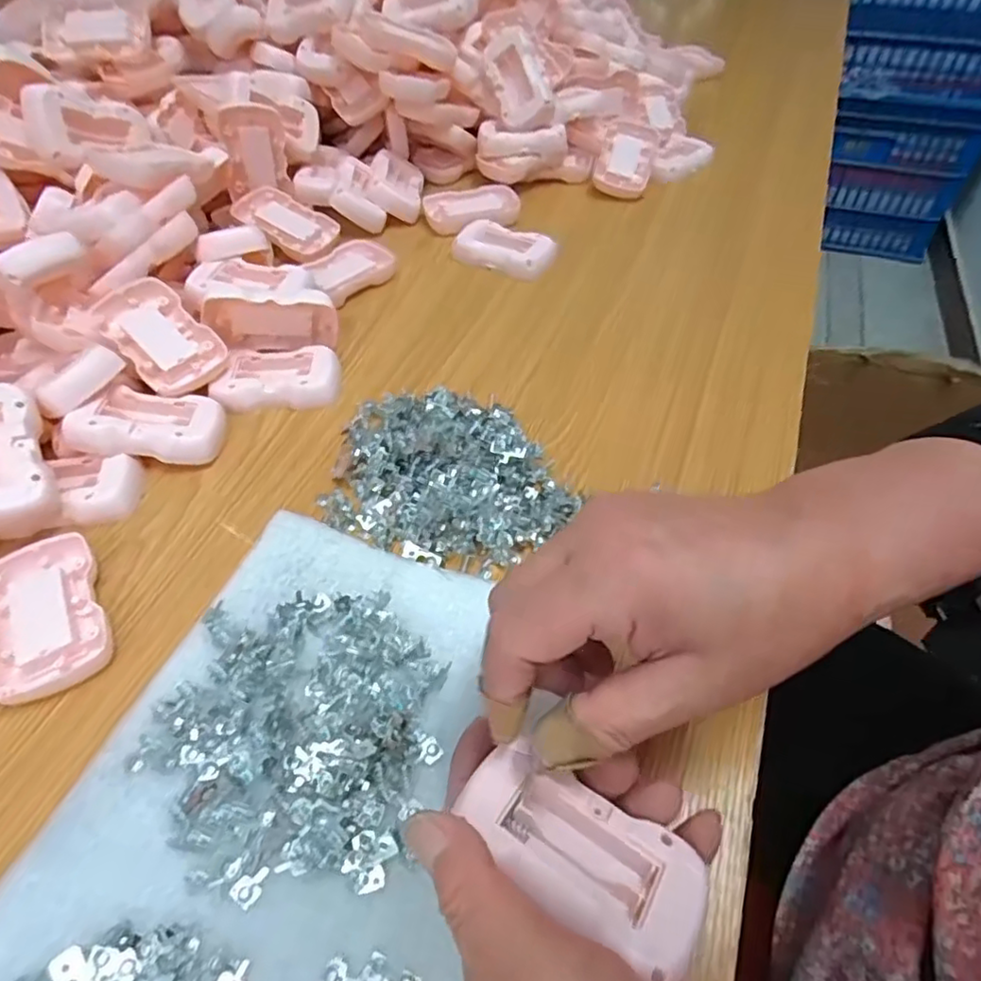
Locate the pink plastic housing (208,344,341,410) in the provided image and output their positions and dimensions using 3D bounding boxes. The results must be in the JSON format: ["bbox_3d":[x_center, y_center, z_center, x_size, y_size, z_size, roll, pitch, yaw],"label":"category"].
[{"bbox_3d":[-0.147,-0.079,0.433,0.080,0.016,0.050,-1,51,1],"label":"pink plastic housing"}]

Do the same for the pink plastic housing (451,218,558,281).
[{"bbox_3d":[0.014,-0.207,0.532,0.083,0.018,0.047,28,57,22],"label":"pink plastic housing"}]

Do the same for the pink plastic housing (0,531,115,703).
[{"bbox_3d":[-0.229,0.062,0.318,0.052,0.010,0.089,-24,55,-17],"label":"pink plastic housing"}]

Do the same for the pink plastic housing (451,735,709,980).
[{"bbox_3d":[0.030,0.123,0.211,0.081,0.021,0.042,27,37,22],"label":"pink plastic housing"}]

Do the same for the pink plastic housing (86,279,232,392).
[{"bbox_3d":[-0.223,-0.105,0.420,0.088,0.015,0.051,43,64,9],"label":"pink plastic housing"}]

